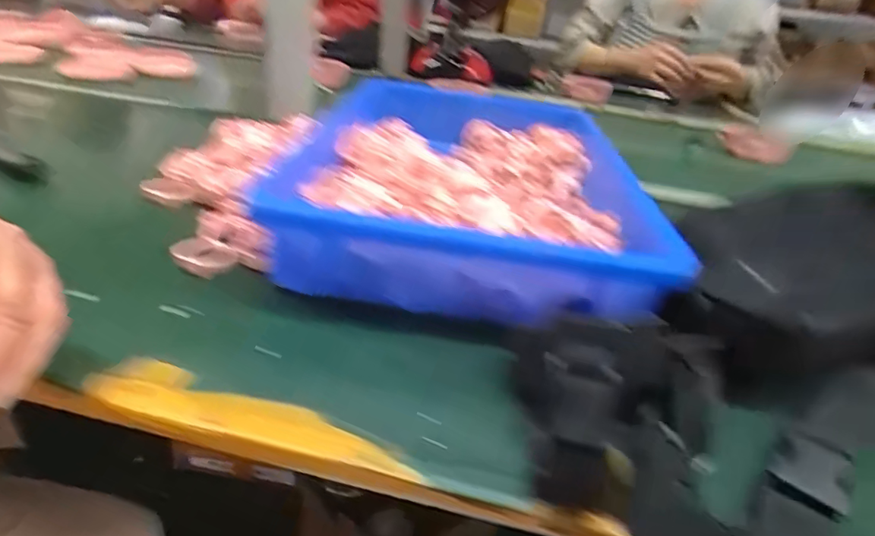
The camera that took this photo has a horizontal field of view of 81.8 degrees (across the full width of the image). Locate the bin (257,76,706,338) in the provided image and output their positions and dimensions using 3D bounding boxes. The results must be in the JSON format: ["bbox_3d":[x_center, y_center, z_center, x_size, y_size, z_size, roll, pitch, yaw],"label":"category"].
[{"bbox_3d":[0.035,-0.076,0.439,0.240,0.069,0.374,8,27,3],"label":"bin"}]

